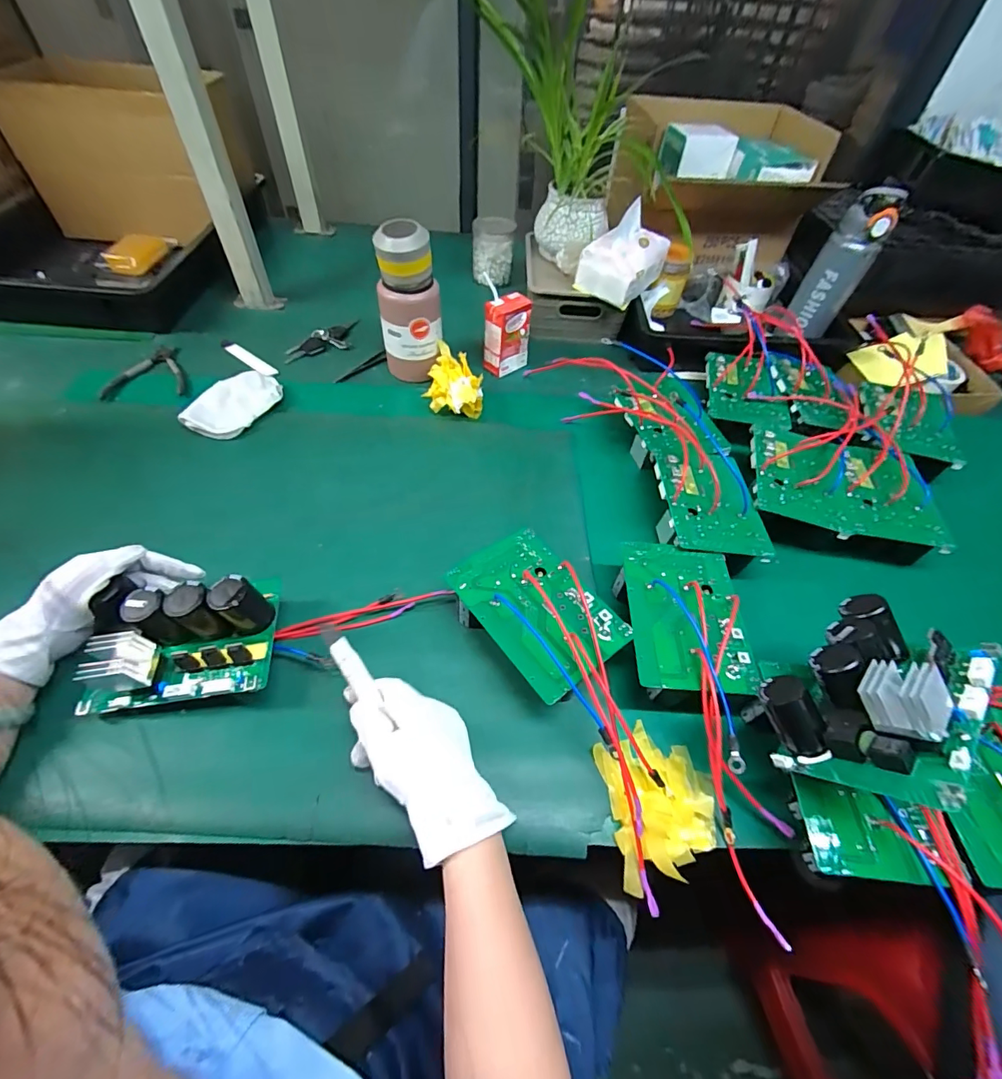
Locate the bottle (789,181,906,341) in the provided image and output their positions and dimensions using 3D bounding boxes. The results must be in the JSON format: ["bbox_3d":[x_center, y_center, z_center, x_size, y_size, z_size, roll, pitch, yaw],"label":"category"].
[{"bbox_3d":[0.529,-0.427,0.724,0.075,0.197,0.063,33,57,20],"label":"bottle"}]

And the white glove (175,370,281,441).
[{"bbox_3d":[-0.368,-0.186,0.653,0.064,0.039,0.131,26,55,15],"label":"white glove"}]

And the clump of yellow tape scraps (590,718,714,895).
[{"bbox_3d":[0.133,0.214,0.384,0.085,0.035,0.111,-5,53,-8],"label":"clump of yellow tape scraps"}]

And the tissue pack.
[{"bbox_3d":[0.203,-0.466,0.745,0.100,0.106,0.141,32,57,19],"label":"tissue pack"}]

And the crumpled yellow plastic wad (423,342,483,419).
[{"bbox_3d":[-0.071,-0.231,0.692,0.087,0.059,0.118,0,53,-4],"label":"crumpled yellow plastic wad"}]

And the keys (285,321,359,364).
[{"bbox_3d":[-0.297,-0.339,0.785,0.152,0.020,0.067,-36,63,-27],"label":"keys"}]

